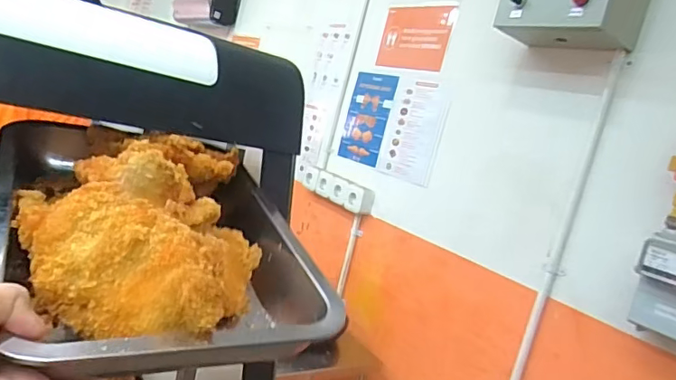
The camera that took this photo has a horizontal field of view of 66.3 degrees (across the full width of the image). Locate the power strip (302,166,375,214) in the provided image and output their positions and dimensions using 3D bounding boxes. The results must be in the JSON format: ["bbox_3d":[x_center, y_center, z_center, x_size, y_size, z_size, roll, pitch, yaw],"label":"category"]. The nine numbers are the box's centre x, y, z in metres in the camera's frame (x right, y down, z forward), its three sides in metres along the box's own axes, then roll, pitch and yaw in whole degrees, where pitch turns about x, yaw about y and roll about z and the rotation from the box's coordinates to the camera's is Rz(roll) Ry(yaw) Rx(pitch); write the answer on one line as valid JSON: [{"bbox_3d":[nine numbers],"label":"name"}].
[{"bbox_3d":[-0.012,-0.005,1.669,0.040,0.090,0.322,8,13,-46],"label":"power strip"}]

